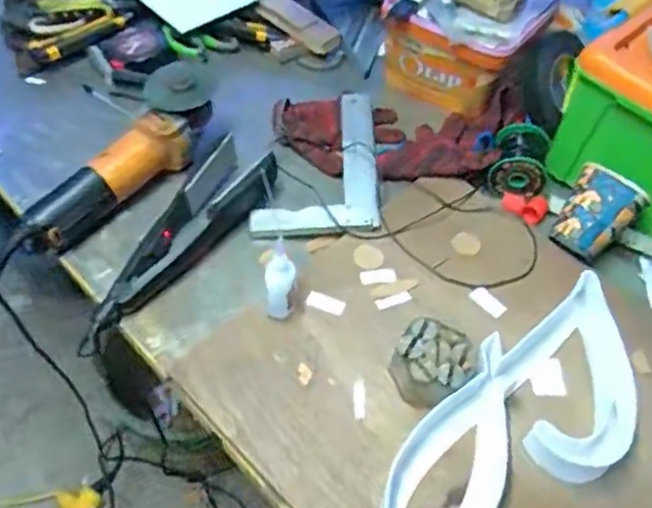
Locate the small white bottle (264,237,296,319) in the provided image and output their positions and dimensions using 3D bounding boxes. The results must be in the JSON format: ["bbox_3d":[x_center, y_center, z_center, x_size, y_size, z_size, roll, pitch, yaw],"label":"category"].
[{"bbox_3d":[-0.046,0.028,0.642,0.029,0.084,0.038,-3,53,-5],"label":"small white bottle"}]

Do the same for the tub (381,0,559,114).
[{"bbox_3d":[0.188,-0.303,0.888,0.198,0.126,0.177,27,57,17],"label":"tub"}]

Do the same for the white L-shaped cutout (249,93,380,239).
[{"bbox_3d":[-0.010,-0.127,0.801,0.146,0.013,0.257,2,53,-1],"label":"white L-shaped cutout"}]

